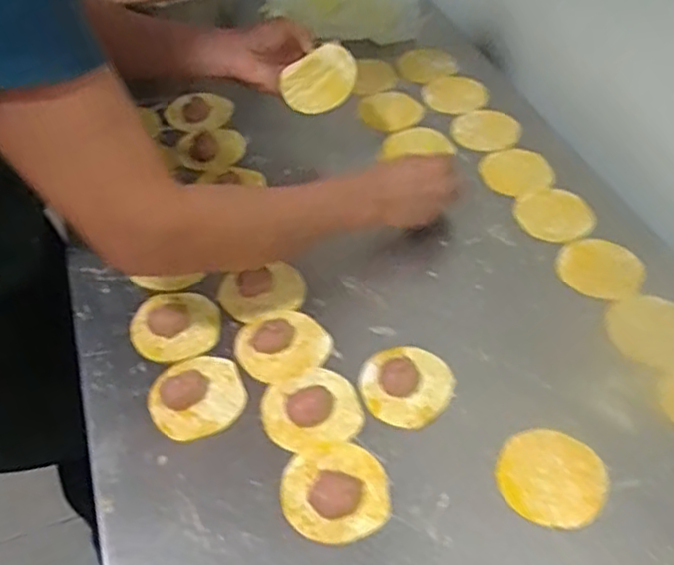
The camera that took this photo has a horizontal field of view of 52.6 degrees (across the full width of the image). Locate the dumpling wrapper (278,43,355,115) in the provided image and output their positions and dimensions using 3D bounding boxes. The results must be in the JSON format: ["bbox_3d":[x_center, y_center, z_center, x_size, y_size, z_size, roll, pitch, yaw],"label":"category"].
[{"bbox_3d":[-0.017,-0.218,0.746,0.060,0.083,0.017,53,19,-4],"label":"dumpling wrapper"}]

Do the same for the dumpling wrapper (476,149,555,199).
[{"bbox_3d":[0.216,-0.132,0.817,0.097,0.004,0.091,5,44,-5],"label":"dumpling wrapper"}]

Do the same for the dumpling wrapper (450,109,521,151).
[{"bbox_3d":[0.191,-0.196,0.874,0.092,0.006,0.071,1,60,-6],"label":"dumpling wrapper"}]

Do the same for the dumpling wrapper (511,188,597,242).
[{"bbox_3d":[0.242,-0.078,0.766,0.090,0.008,0.084,-18,51,-22],"label":"dumpling wrapper"}]

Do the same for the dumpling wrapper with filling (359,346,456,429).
[{"bbox_3d":[0.063,0.090,0.608,0.081,0.013,0.074,0,50,0],"label":"dumpling wrapper with filling"}]

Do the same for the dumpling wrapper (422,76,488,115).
[{"bbox_3d":[0.159,-0.254,0.920,0.087,0.007,0.086,0,50,0],"label":"dumpling wrapper"}]

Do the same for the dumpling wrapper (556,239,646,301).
[{"bbox_3d":[0.274,-0.016,0.706,0.081,0.008,0.082,0,50,0],"label":"dumpling wrapper"}]

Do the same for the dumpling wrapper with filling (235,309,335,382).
[{"bbox_3d":[-0.051,0.055,0.641,0.085,0.019,0.073,-21,53,-16],"label":"dumpling wrapper with filling"}]

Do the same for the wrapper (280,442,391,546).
[{"bbox_3d":[-0.001,0.161,0.537,0.083,0.023,0.078,0,50,0],"label":"wrapper"}]

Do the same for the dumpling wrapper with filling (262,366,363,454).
[{"bbox_3d":[-0.021,0.107,0.589,0.084,0.018,0.076,-22,53,-16],"label":"dumpling wrapper with filling"}]

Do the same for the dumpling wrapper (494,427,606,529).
[{"bbox_3d":[0.174,0.156,0.549,0.081,0.004,0.084,0,50,0],"label":"dumpling wrapper"}]

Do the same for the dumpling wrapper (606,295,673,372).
[{"bbox_3d":[0.301,0.045,0.646,0.081,0.005,0.081,0,50,0],"label":"dumpling wrapper"}]

